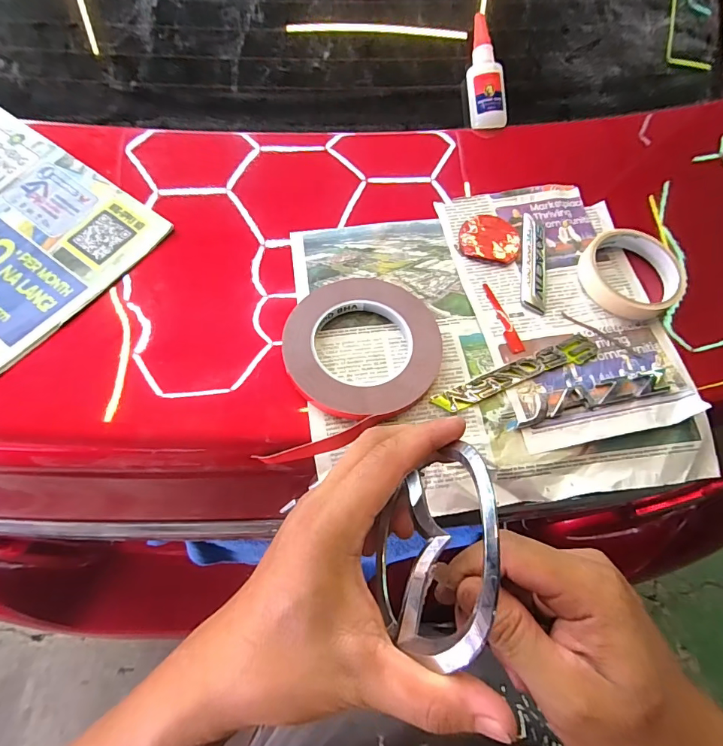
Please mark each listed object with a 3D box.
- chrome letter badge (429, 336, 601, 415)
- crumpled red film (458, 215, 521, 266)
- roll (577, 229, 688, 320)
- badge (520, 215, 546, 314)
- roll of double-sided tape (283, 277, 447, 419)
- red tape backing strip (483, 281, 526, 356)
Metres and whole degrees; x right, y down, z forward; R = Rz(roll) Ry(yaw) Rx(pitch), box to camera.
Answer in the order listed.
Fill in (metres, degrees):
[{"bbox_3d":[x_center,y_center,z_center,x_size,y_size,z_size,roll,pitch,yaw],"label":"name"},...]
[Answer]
[{"bbox_3d":[0.128,0.000,0.347,0.153,0.004,0.023,-20,64,-13],"label":"chrome letter badge"},{"bbox_3d":[0.123,-0.128,0.409,0.056,0.010,0.052,13,61,4],"label":"crumpled red film"},{"bbox_3d":[0.246,-0.093,0.389,0.085,0.024,0.085,1,61,-2],"label":"roll"},{"bbox_3d":[0.160,-0.105,0.398,0.022,0.014,0.108,8,61,2],"label":"badge"},{"bbox_3d":[0.002,-0.027,0.348,0.123,0.015,0.129,1,61,-2],"label":"roll of double-sided tape"},{"bbox_3d":[0.123,-0.048,0.375,0.013,0.005,0.073,-12,62,-9],"label":"red tape backing strip"}]

